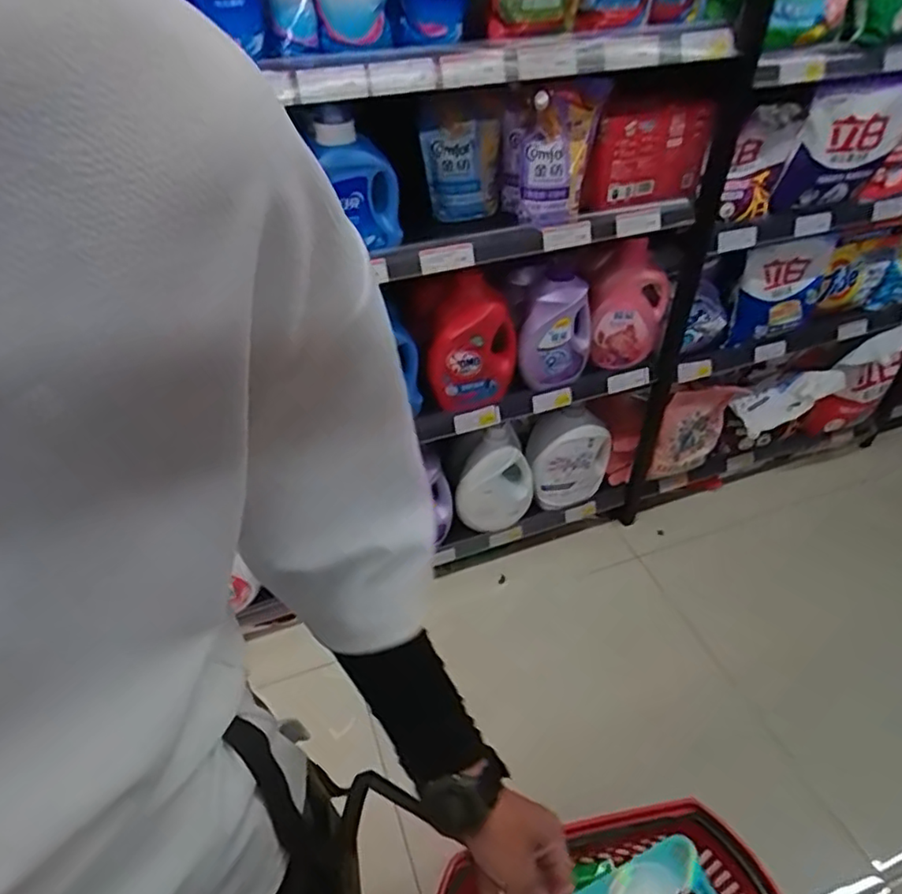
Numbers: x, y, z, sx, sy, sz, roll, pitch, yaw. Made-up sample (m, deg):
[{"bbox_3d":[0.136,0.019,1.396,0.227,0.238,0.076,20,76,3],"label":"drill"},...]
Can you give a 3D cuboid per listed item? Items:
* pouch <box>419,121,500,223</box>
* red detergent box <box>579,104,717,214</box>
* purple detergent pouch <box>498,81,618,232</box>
[{"bbox_3d":[0.018,-0.485,1.098,0.127,0.146,0.067,0,42,1],"label":"pouch"},{"bbox_3d":[0.356,-0.516,1.108,0.250,0.165,0.068,-21,46,-21],"label":"red detergent box"},{"bbox_3d":[0.169,-0.489,1.050,0.157,0.201,0.090,0,42,1],"label":"purple detergent pouch"}]

